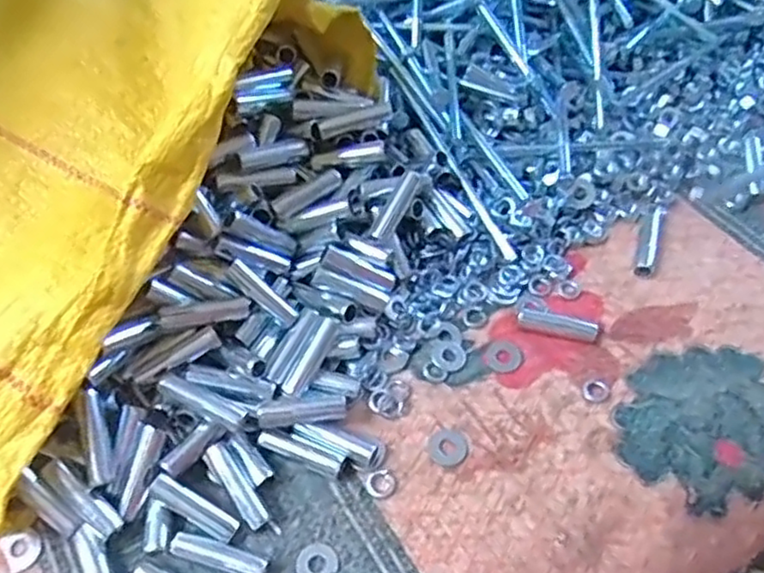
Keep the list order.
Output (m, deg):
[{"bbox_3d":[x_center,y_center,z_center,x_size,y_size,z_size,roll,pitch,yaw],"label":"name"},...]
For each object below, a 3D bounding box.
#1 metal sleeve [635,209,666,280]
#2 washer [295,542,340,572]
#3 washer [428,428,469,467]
[{"bbox_3d":[0.163,-0.031,0.411,0.012,0.014,0.057,19,58,11],"label":"metal sleeve"},{"bbox_3d":[-0.029,0.123,0.306,0.019,0.004,0.016,-10,57,-8],"label":"washer"},{"bbox_3d":[0.033,0.079,0.338,0.019,0.004,0.020,1,56,-1],"label":"washer"}]

